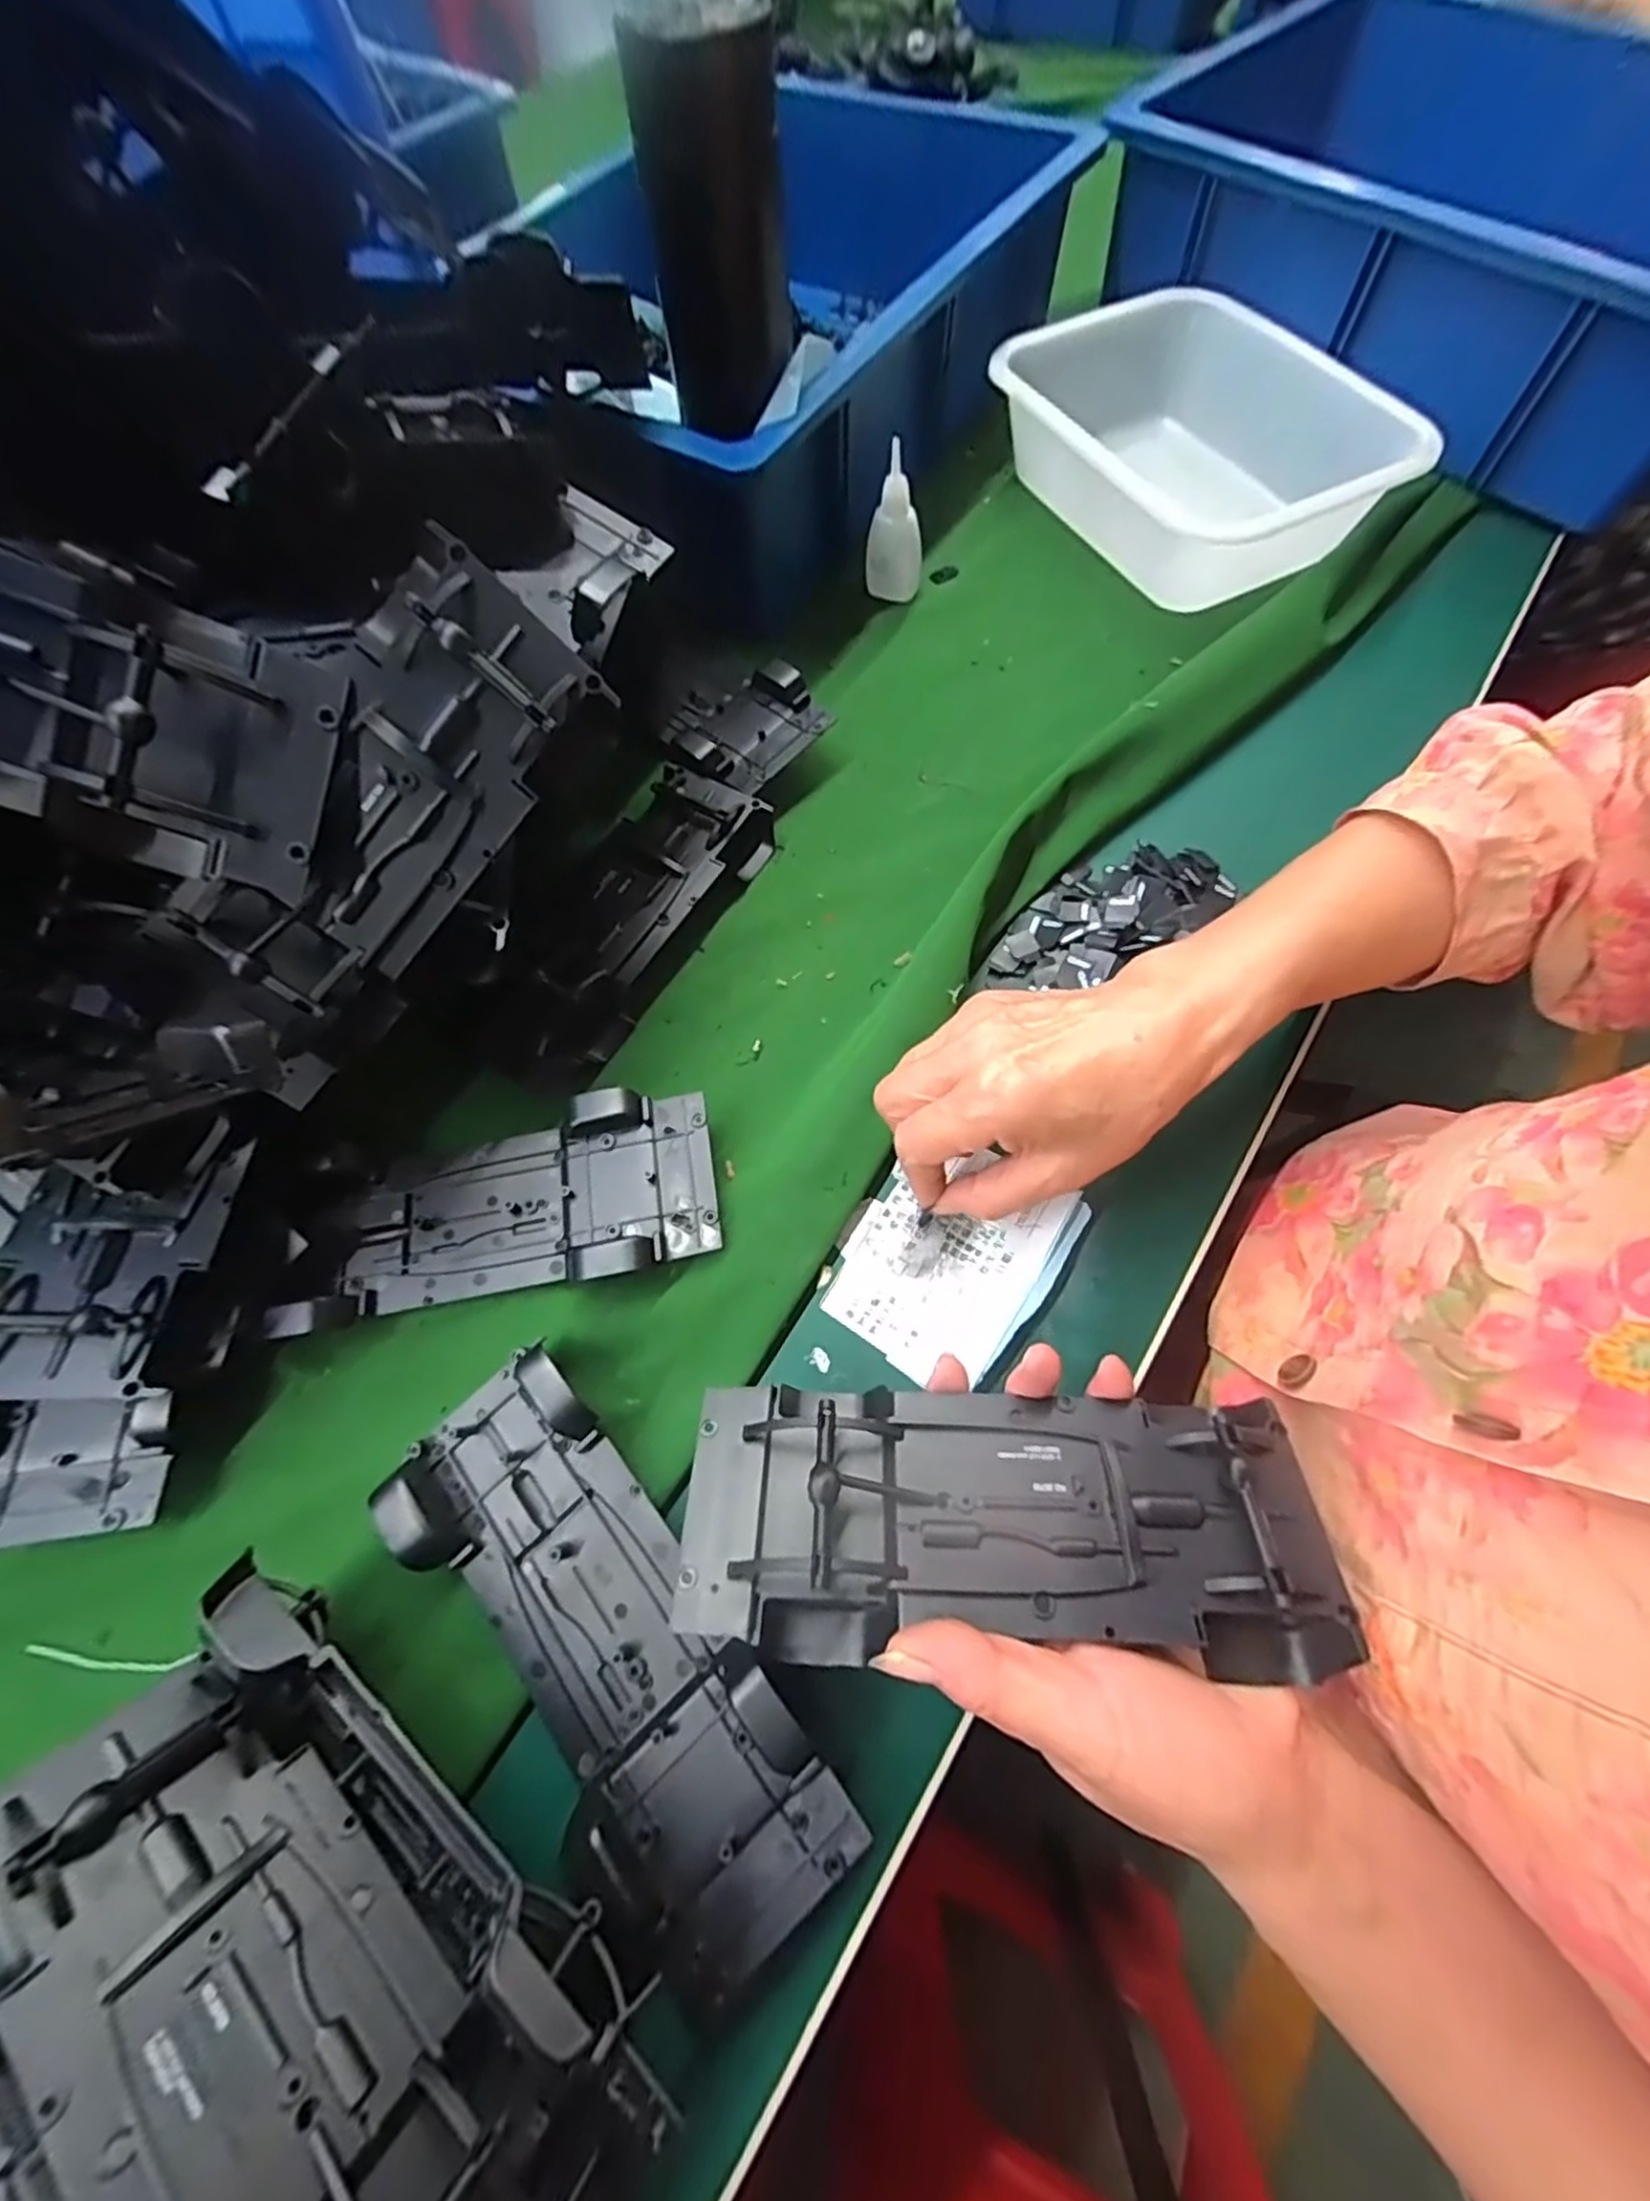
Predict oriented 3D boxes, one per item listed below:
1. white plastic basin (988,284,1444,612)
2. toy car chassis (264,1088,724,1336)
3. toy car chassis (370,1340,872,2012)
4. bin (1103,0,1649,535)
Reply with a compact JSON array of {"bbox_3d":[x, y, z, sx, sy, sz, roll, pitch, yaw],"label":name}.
[{"bbox_3d":[0.241,-0.427,0.490,0.180,0.067,0.239,-26,68,-9],"label":"white plastic basin"},{"bbox_3d":[-0.132,0.046,0.316,0.168,0.031,0.075,-11,66,-2],"label":"toy car chassis"},{"bbox_3d":[-0.075,0.182,0.254,0.076,0.035,0.191,-40,71,-14],"label":"toy car chassis"},{"bbox_3d":[0.463,-0.621,0.528,0.452,0.129,0.379,37,73,17],"label":"bin"}]

